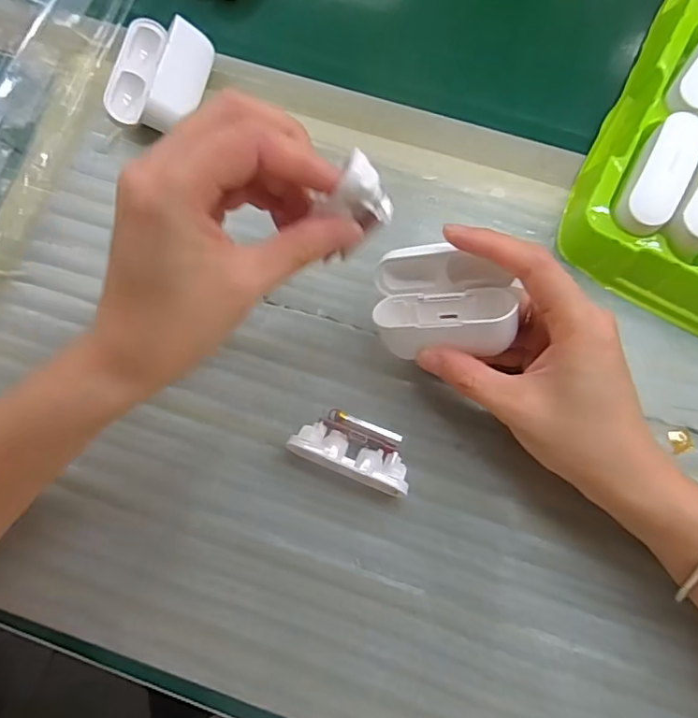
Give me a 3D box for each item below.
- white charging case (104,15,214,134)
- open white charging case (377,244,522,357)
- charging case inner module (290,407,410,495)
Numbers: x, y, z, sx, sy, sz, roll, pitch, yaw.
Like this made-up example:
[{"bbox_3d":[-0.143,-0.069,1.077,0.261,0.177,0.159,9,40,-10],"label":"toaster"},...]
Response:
[{"bbox_3d":[-0.110,-0.165,0.307,0.049,0.027,0.064,17,80,4],"label":"white charging case"},{"bbox_3d":[0.046,-0.027,0.255,0.065,0.032,0.050,5,102,17],"label":"open white charging case"},{"bbox_3d":[0.003,0.045,0.268,0.060,0.016,0.029,22,80,5],"label":"charging case inner module"}]

